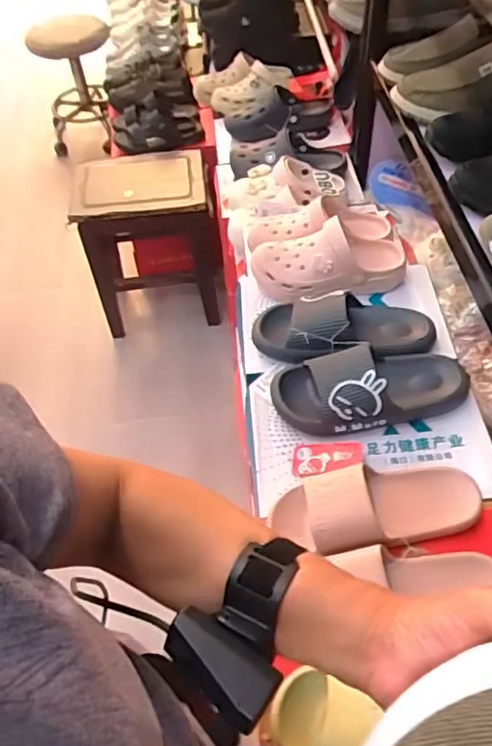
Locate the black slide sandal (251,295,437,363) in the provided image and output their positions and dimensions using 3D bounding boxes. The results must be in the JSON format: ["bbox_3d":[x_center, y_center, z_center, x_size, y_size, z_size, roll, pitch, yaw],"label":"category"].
[{"bbox_3d":[0.142,-0.064,0.821,0.254,0.078,0.113,-4,53,0],"label":"black slide sandal"}]

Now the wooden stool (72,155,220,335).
[{"bbox_3d":[-0.270,-0.370,1.652,0.362,0.427,0.259,-6,53,-1],"label":"wooden stool"}]

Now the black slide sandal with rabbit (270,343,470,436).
[{"bbox_3d":[0.171,0.015,0.764,0.256,0.074,0.102,-9,53,-4],"label":"black slide sandal with rabbit"}]

